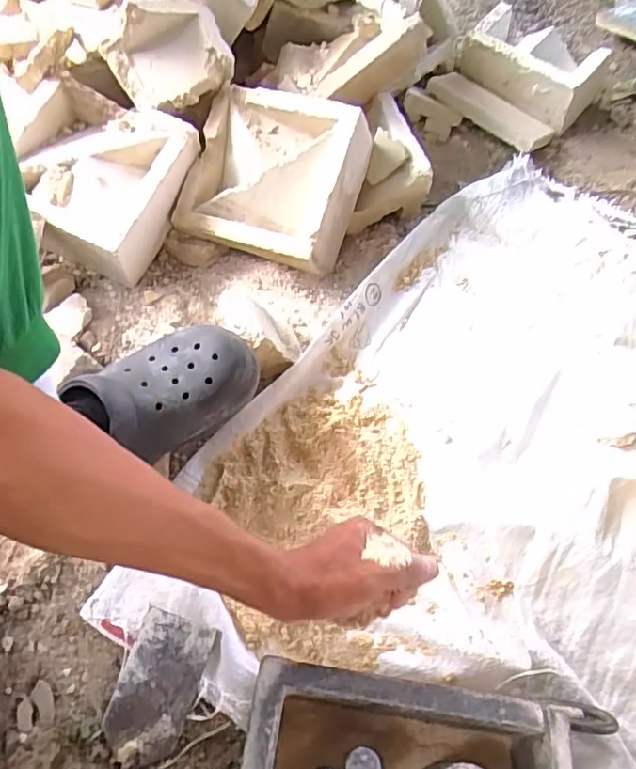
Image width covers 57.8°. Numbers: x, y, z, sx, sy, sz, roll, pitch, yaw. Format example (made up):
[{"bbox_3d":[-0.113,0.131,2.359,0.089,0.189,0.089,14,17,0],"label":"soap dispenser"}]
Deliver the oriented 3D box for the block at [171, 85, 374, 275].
[{"bbox_3d":[-0.058,-0.273,0.756,0.210,0.087,0.207,19,93,9],"label":"block"}]

